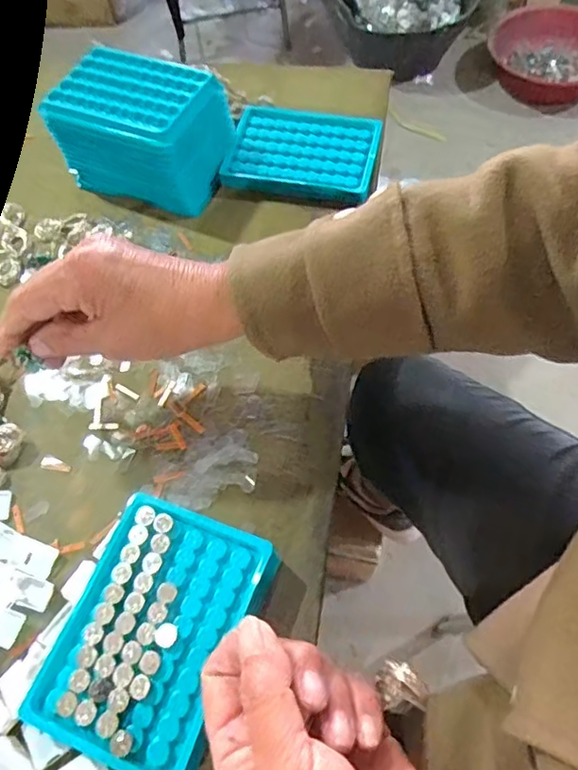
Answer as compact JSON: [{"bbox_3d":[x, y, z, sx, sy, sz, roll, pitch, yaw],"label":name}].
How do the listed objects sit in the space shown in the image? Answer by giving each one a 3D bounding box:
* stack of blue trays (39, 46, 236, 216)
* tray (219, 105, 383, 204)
[{"bbox_3d":[-0.123,-0.220,0.497,0.126,0.080,0.096,21,64,14],"label":"stack of blue trays"},{"bbox_3d":[0.013,-0.212,0.522,0.131,0.020,0.091,9,61,8],"label":"tray"}]

